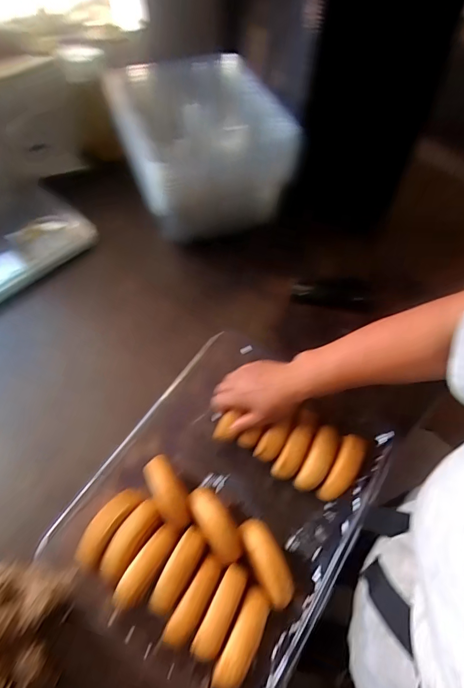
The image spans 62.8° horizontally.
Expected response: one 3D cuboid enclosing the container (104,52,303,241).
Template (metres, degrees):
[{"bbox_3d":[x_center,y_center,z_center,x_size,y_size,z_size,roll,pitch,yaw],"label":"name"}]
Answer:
[{"bbox_3d":[-0.077,-0.470,0.866,0.317,0.168,0.424,-18,61,-9],"label":"container"}]

